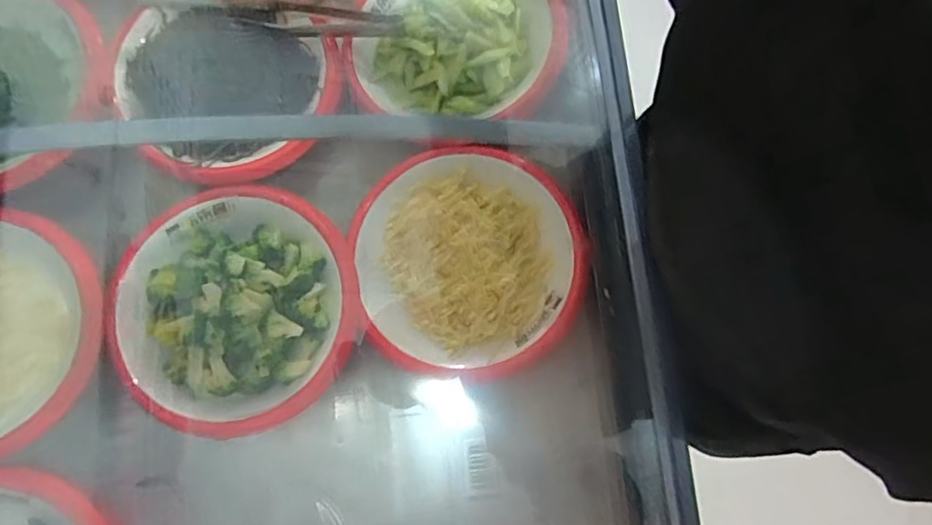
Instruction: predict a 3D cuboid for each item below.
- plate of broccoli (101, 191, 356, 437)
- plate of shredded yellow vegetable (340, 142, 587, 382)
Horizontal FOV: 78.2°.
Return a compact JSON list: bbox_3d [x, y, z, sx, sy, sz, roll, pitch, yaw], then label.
[{"bbox_3d":[-0.289,0.058,0.694,0.306,0.101,0.283,0,78,-1],"label":"plate of broccoli"},{"bbox_3d":[0.004,-0.003,0.718,0.278,0.061,0.275,0,78,-1],"label":"plate of shredded yellow vegetable"}]

